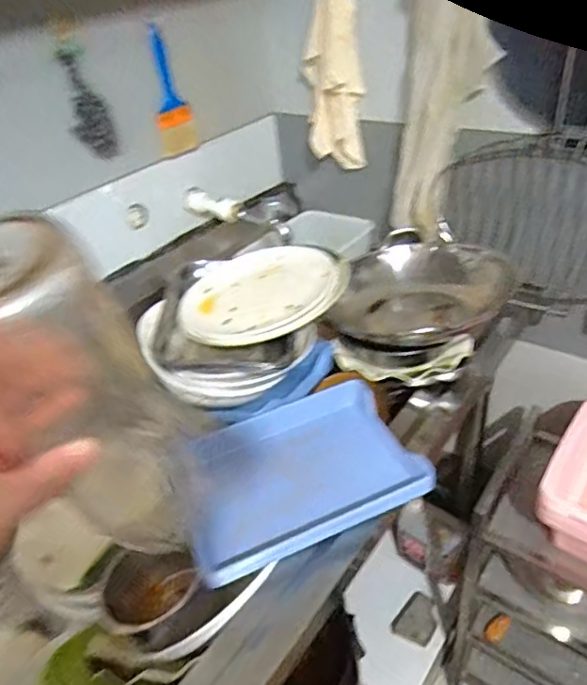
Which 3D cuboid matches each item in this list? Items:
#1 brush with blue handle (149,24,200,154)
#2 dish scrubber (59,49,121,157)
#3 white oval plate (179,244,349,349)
[{"bbox_3d":[-0.232,-0.459,1.020,0.012,0.225,0.093,20,53,24],"label":"brush with blue handle"},{"bbox_3d":[-0.330,-0.369,0.875,0.047,0.180,0.059,-4,59,3],"label":"dish scrubber"},{"bbox_3d":[-0.046,-0.089,0.902,0.265,0.034,0.270,-11,33,13],"label":"white oval plate"}]

